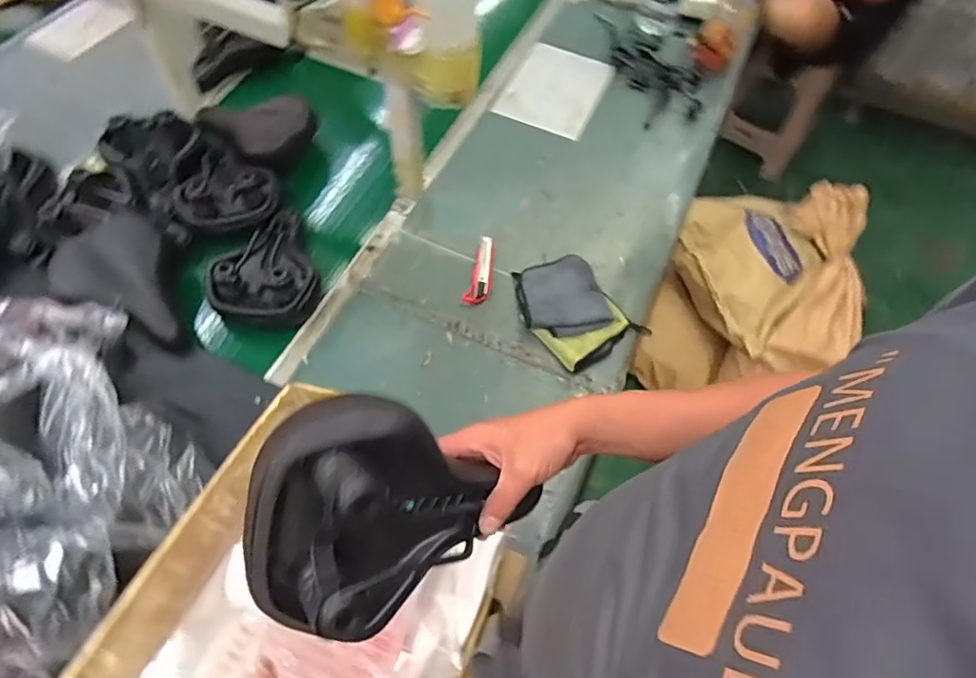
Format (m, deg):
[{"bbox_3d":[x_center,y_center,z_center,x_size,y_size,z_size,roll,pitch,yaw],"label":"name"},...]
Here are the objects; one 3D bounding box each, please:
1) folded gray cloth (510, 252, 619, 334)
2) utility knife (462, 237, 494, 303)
[{"bbox_3d":[0.131,-0.077,1.004,0.152,0.033,0.162,-12,62,-10],"label":"folded gray cloth"},{"bbox_3d":[-0.009,-0.129,1.034,0.042,0.015,0.148,13,61,4],"label":"utility knife"}]

